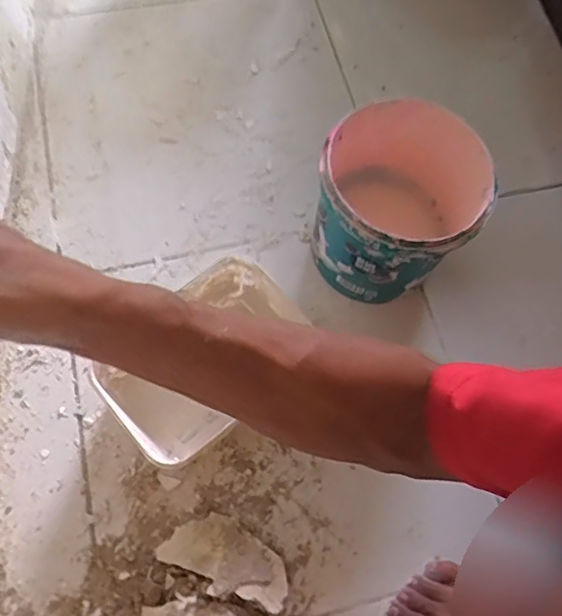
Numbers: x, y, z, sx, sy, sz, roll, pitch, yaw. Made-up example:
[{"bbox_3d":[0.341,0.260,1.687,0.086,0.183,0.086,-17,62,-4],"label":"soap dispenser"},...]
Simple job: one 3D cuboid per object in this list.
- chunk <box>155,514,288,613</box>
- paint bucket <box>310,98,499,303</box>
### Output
[{"bbox_3d":[-0.047,0.234,0.522,0.116,0.018,0.060,30,69,9],"label":"chunk"},{"bbox_3d":[0.113,-0.093,0.587,0.156,0.160,0.147,1,68,-3],"label":"paint bucket"}]

